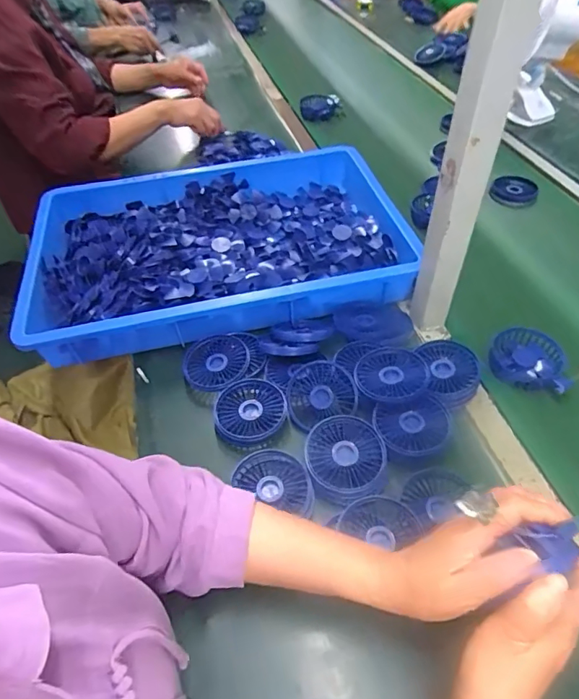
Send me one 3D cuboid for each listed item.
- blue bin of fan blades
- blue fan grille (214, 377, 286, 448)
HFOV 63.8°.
[{"bbox_3d":[-0.116,-0.182,0.770,0.576,0.105,0.370,-9,48,-7],"label":"blue bin of fan blades"},{"bbox_3d":[-0.050,0.078,0.590,0.089,0.016,0.097,-9,48,-8],"label":"blue fan grille"}]

